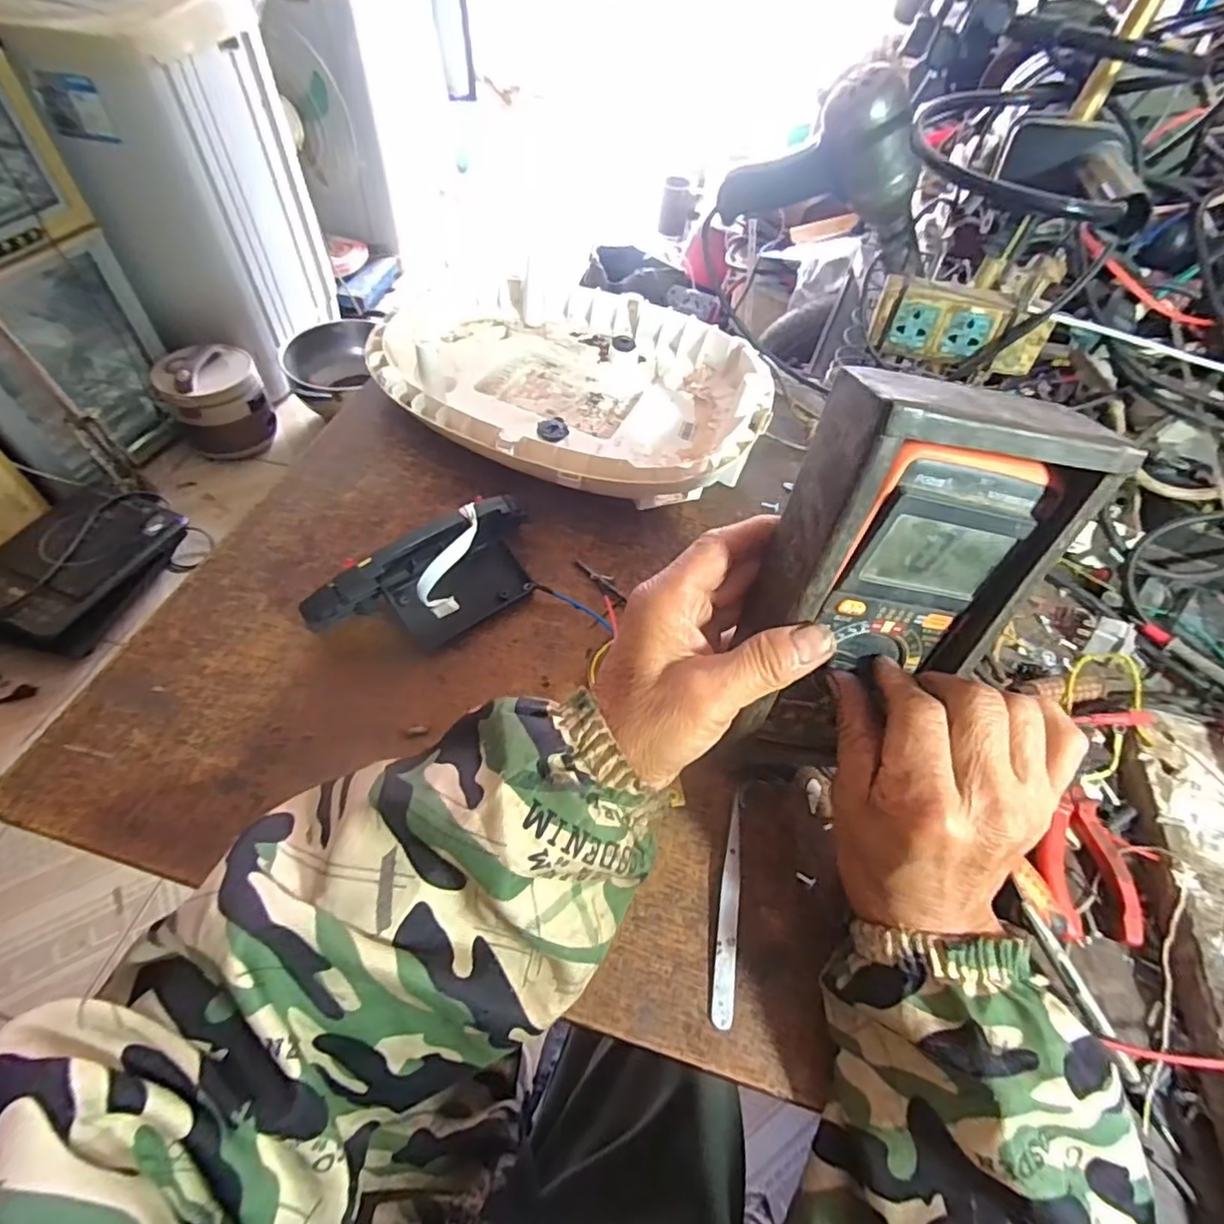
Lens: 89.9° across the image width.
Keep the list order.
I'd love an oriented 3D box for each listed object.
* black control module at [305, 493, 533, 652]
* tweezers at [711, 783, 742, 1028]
[{"bbox_3d":[-0.122,-0.023,0.419,0.161,0.070,0.062,-30,62,-24],"label":"black control module"},{"bbox_3d":[0.067,0.163,0.346,0.012,0.011,0.120,11,54,2],"label":"tweezers"}]

